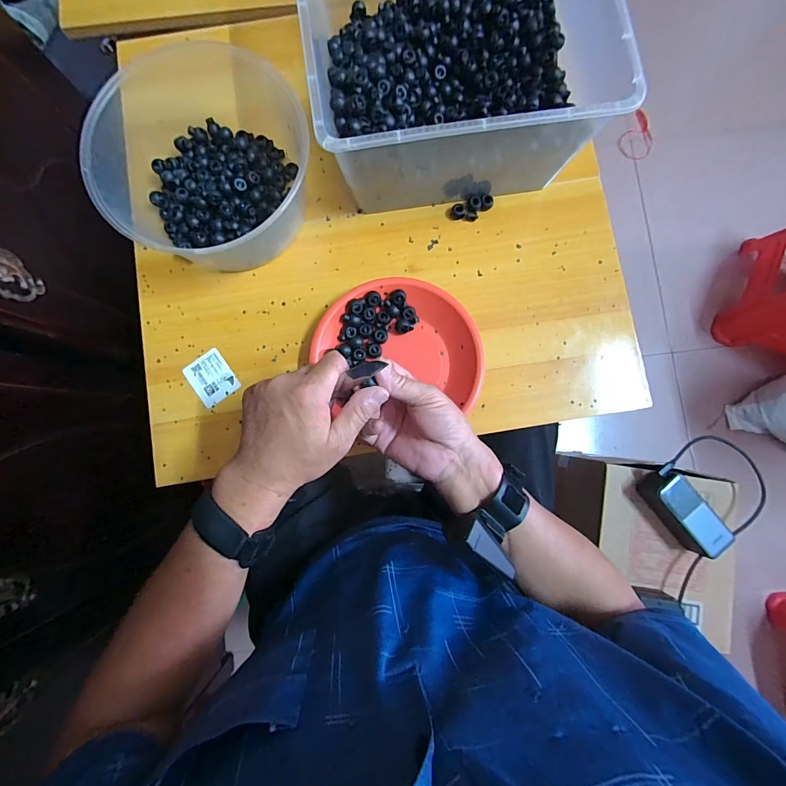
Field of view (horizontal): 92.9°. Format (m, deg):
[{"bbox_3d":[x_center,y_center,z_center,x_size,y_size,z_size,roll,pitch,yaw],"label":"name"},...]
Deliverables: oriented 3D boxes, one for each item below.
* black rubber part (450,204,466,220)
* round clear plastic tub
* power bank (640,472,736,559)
[{"bbox_3d":[0.083,-0.231,0.478,0.019,0.013,0.018,0,85,0],"label":"black rubber part"},{"bbox_3d":[-0.220,-0.268,0.439,0.229,0.106,0.225,0,85,0],"label":"round clear plastic tub"},{"bbox_3d":[0.468,0.193,0.607,0.060,0.061,0.132,-39,86,-4],"label":"power bank"}]

